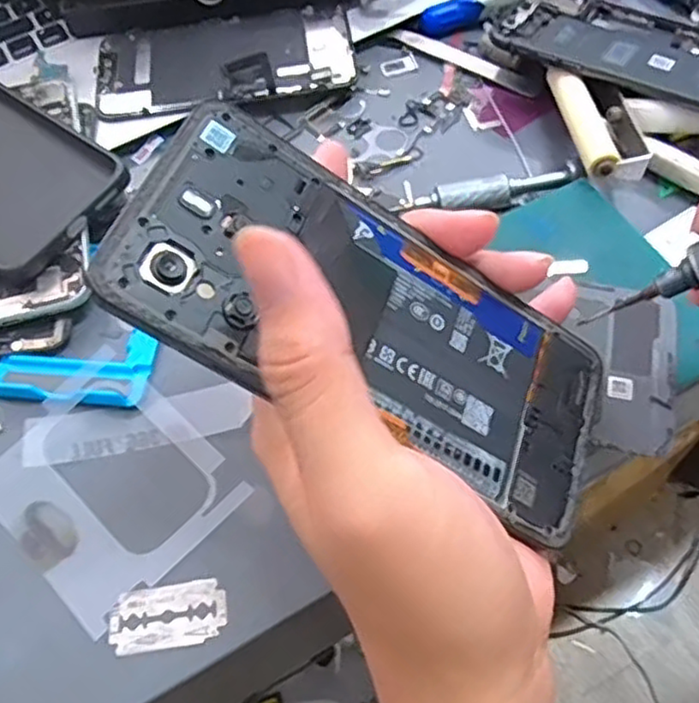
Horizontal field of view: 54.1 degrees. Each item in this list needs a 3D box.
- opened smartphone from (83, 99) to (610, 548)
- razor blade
[{"bbox_3d":[0.013,-0.007,0.209,0.163,0.004,0.075,29,62,-16],"label":"opened smartphone"},{"bbox_3d":[-0.066,0.096,0.250,0.042,0.004,0.022,-9,60,-2],"label":"razor blade"}]

